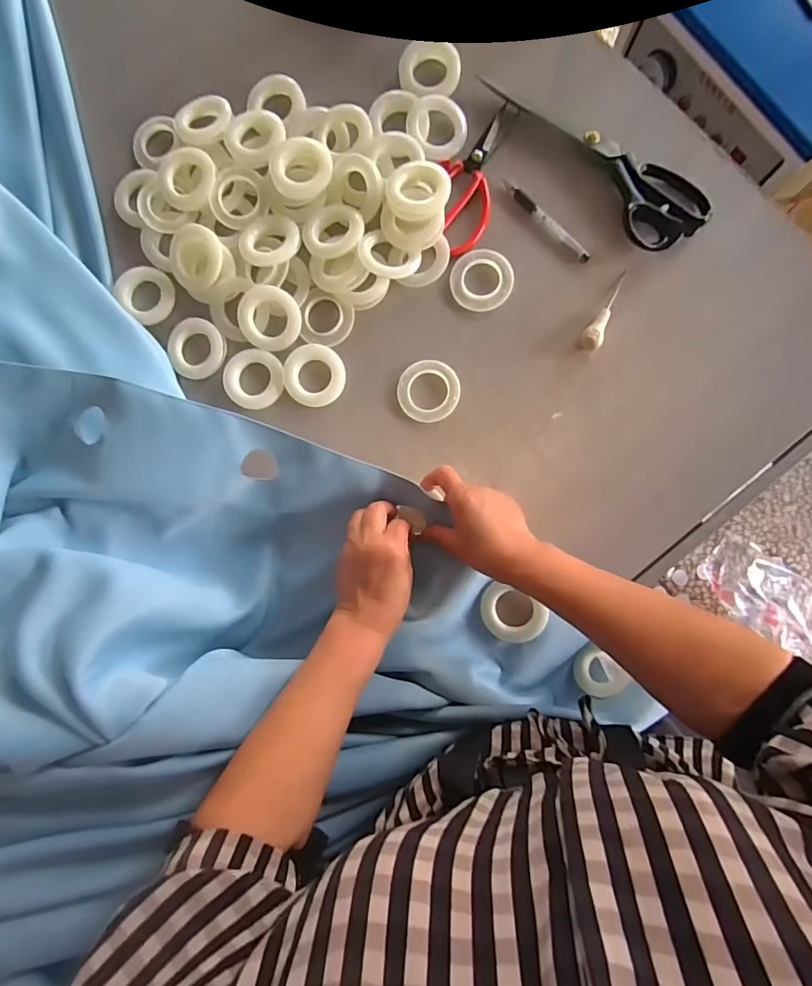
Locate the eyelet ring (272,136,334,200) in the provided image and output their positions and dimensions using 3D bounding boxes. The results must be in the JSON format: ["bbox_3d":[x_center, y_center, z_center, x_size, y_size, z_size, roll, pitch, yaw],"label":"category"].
[{"bbox_3d":[-0.117,-0.368,0.536,0.064,0.029,0.063,0,87,5],"label":"eyelet ring"}]

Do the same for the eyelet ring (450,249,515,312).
[{"bbox_3d":[0.086,-0.242,0.535,0.069,0.007,0.067,0,87,5],"label":"eyelet ring"}]

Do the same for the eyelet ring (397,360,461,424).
[{"bbox_3d":[0.026,-0.115,0.534,0.069,0.006,0.069,0,87,5],"label":"eyelet ring"}]

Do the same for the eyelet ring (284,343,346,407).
[{"bbox_3d":[-0.105,-0.136,0.543,0.069,0.011,0.068,0,87,5],"label":"eyelet ring"}]

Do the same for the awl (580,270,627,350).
[{"bbox_3d":[0.221,-0.198,0.508,0.022,0.017,0.094,33,90,6],"label":"awl"}]

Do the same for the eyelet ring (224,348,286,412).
[{"bbox_3d":[-0.178,-0.134,0.549,0.072,0.005,0.068,0,87,5],"label":"eyelet ring"}]

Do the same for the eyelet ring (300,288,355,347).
[{"bbox_3d":[-0.093,-0.202,0.547,0.061,0.009,0.060,0,87,5],"label":"eyelet ring"}]

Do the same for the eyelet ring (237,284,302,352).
[{"bbox_3d":[-0.157,-0.201,0.543,0.069,0.006,0.068,-2,109,-6],"label":"eyelet ring"}]

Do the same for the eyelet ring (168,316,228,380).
[{"bbox_3d":[-0.249,-0.171,0.555,0.067,0.017,0.068,0,87,5],"label":"eyelet ring"}]

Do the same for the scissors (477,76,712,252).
[{"bbox_3d":[0.218,-0.386,0.516,0.092,0.022,0.276,-38,84,2],"label":"scissors"}]

